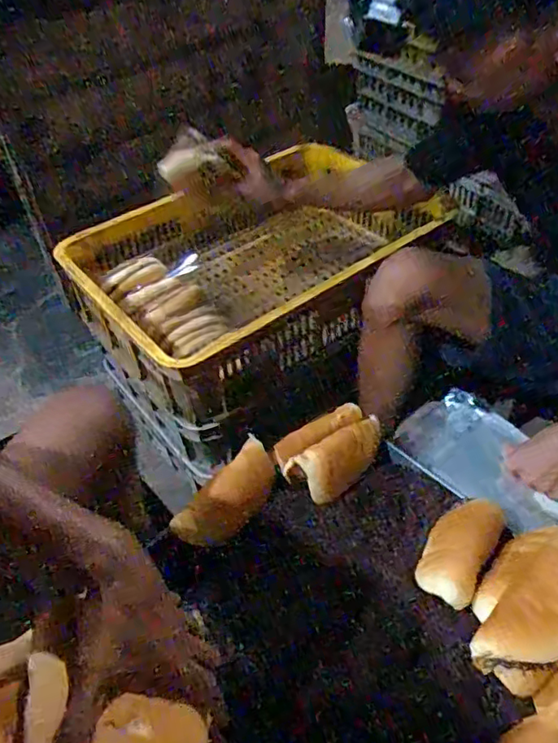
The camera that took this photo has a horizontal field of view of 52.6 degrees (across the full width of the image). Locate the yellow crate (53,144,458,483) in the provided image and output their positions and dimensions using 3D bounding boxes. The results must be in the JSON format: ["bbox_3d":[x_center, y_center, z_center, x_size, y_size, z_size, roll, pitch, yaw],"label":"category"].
[{"bbox_3d":[-0.034,-0.164,1.055,0.573,0.231,0.443,-30,50,-22],"label":"yellow crate"}]

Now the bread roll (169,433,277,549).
[{"bbox_3d":[-0.064,0.162,0.719,0.152,0.047,0.059,-46,55,-7],"label":"bread roll"}]

